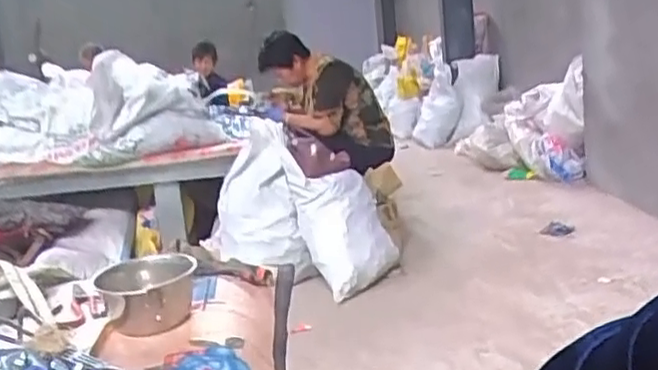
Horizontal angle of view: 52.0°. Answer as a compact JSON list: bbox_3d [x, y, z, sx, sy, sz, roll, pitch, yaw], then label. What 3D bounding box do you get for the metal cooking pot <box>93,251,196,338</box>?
[{"bbox_3d":[-0.216,0.132,0.820,0.106,0.064,0.125,-12,13,-27],"label":"metal cooking pot"}]

